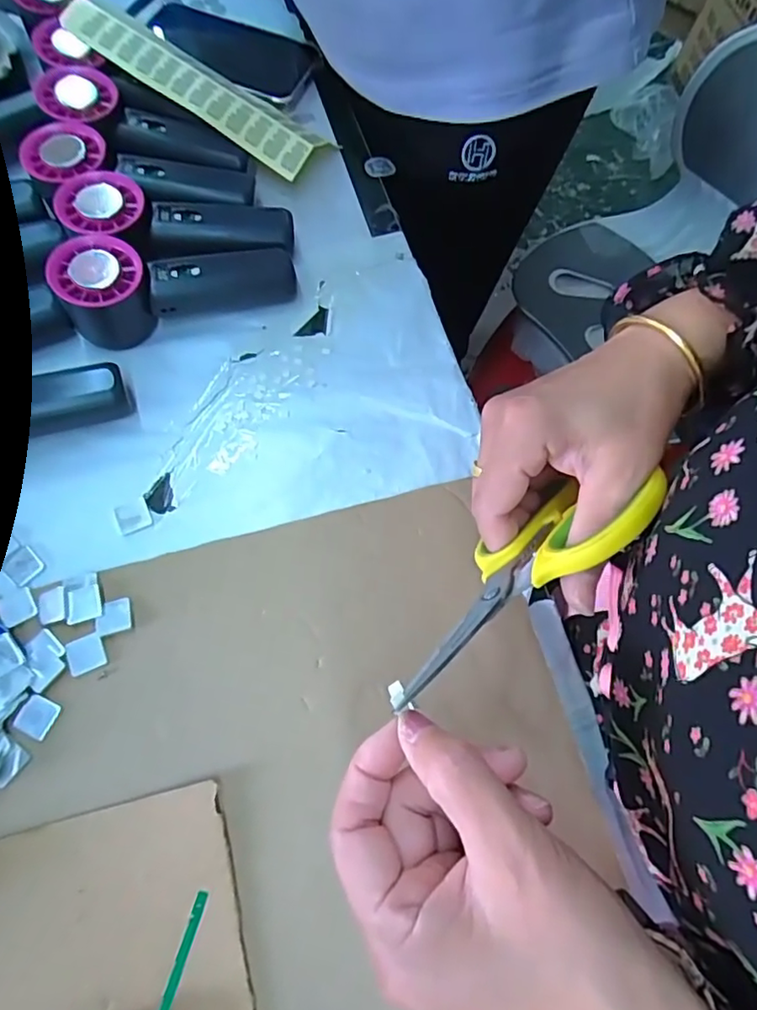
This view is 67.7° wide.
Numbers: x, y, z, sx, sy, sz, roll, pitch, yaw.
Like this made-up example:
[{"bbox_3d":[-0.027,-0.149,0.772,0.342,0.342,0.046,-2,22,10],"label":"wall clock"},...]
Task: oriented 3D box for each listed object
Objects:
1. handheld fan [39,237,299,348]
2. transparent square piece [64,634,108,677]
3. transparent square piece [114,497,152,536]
[{"bbox_3d":[-0.138,-0.158,0.395,0.154,0.055,0.052,-18,73,-6],"label":"handheld fan"},{"bbox_3d":[-0.170,0.087,0.328,0.020,0.004,0.021,-22,73,-10],"label":"transparent square piece"},{"bbox_3d":[-0.158,0.007,0.363,0.021,0.004,0.022,-23,73,-10],"label":"transparent square piece"}]

